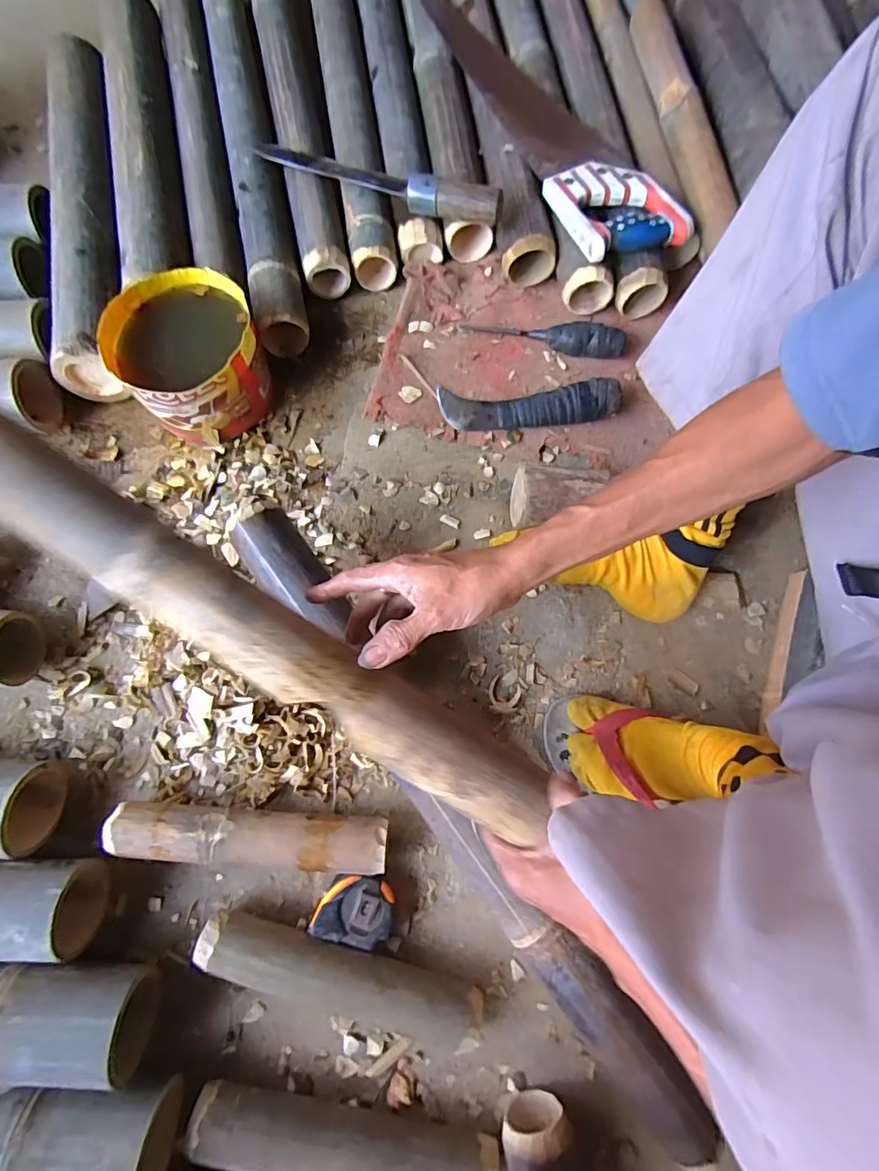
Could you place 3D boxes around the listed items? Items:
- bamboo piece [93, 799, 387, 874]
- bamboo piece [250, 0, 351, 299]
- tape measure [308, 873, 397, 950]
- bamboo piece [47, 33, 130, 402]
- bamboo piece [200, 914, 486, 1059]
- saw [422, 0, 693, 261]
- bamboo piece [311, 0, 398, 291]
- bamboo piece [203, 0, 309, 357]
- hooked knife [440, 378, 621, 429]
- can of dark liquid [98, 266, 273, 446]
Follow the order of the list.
[{"bbox_3d":[-0.174,0.236,0.486,0.248,0.054,0.048,5,76,0],"label":"bamboo piece"},{"bbox_3d":[-0.207,-0.697,0.714,0.062,0.054,0.687,-12,76,-5],"label":"bamboo piece"},{"bbox_3d":[-0.078,0.302,0.486,0.070,0.041,0.056,12,76,2],"label":"tape measure"},{"bbox_3d":[-0.435,-0.473,0.640,0.075,0.069,0.500,-9,76,-4],"label":"bamboo piece"},{"bbox_3d":[-0.088,0.353,0.465,0.254,0.055,0.051,16,76,3],"label":"bamboo piece"},{"bbox_3d":[0.135,-0.607,0.655,0.114,0.041,0.517,-23,77,-7],"label":"saw"},{"bbox_3d":[-0.131,-0.702,0.719,0.061,0.063,0.635,-9,76,-4],"label":"bamboo piece"},{"bbox_3d":[-0.251,-0.599,0.686,0.062,0.052,0.651,-12,76,-5],"label":"bamboo piece"},{"bbox_3d":[0.104,-0.218,0.603,0.203,0.042,0.053,-2,76,-2],"label":"hooked knife"},{"bbox_3d":[-0.273,-0.257,0.583,0.155,0.095,0.153,0,76,-1],"label":"can of dark liquid"}]

